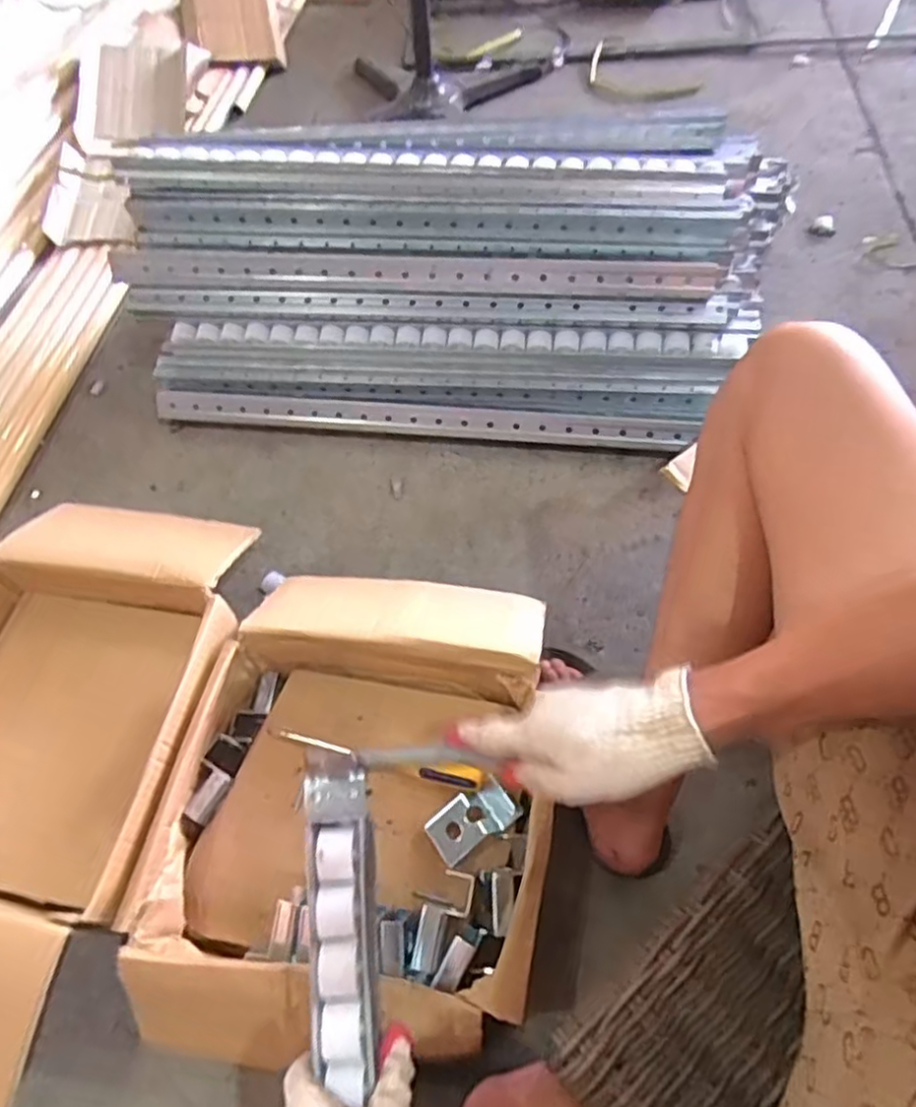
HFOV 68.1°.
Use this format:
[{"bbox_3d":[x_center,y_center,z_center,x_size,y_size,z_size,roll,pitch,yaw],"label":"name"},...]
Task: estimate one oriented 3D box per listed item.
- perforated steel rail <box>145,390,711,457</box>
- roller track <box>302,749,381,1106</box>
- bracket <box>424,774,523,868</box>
[{"bbox_3d":[-0.073,-0.185,0.967,0.768,0.055,0.027,7,59,7],"label":"perforated steel rail"},{"bbox_3d":[-0.064,0.459,0.404,0.047,0.025,0.653,-4,71,0],"label":"roller track"},{"bbox_3d":[0.013,0.245,0.625,0.081,0.033,0.046,-31,62,-15],"label":"bracket"}]

